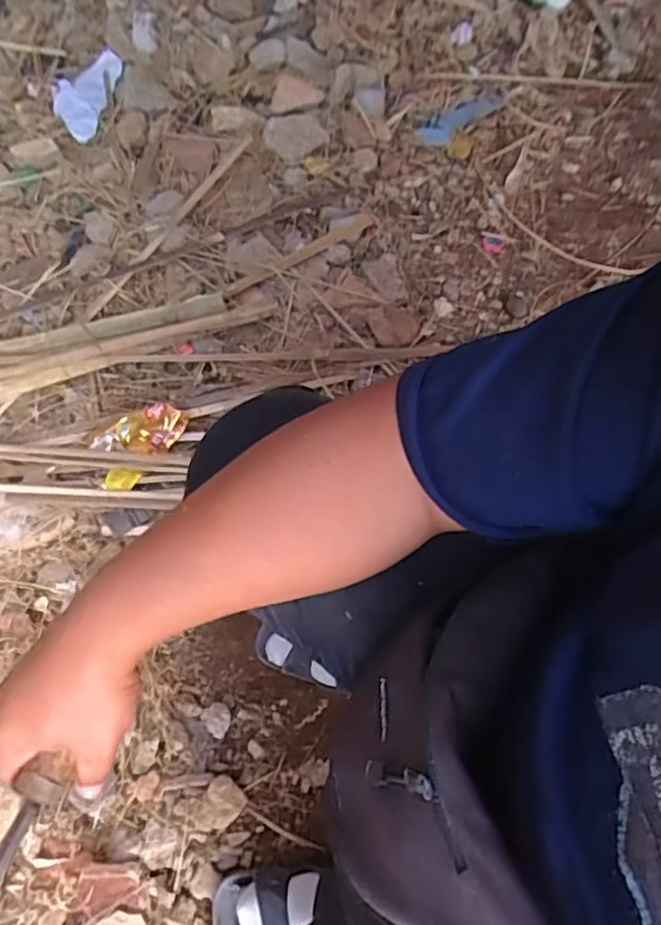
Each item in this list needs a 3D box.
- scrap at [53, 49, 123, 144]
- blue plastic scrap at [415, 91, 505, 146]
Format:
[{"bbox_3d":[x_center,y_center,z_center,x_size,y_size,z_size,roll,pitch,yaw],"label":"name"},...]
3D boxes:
[{"bbox_3d":[-0.439,-0.661,1.101,0.113,0.020,0.209,12,68,4],"label":"scrap"},{"bbox_3d":[0.227,-0.612,1.099,0.063,0.011,0.193,42,73,15],"label":"blue plastic scrap"}]

